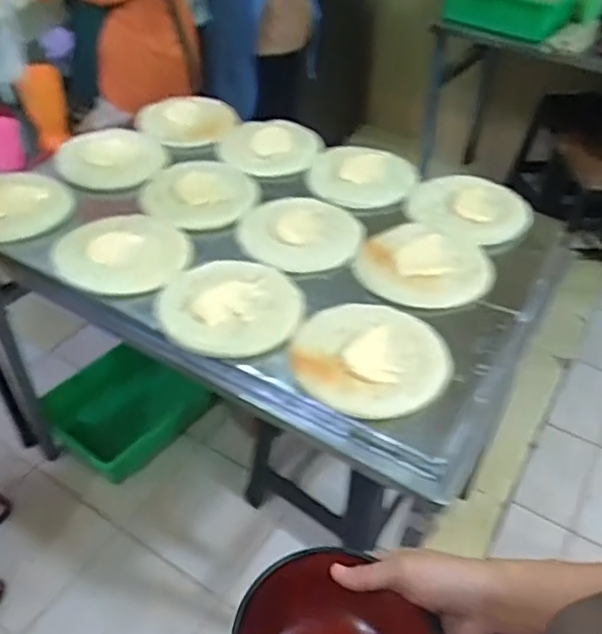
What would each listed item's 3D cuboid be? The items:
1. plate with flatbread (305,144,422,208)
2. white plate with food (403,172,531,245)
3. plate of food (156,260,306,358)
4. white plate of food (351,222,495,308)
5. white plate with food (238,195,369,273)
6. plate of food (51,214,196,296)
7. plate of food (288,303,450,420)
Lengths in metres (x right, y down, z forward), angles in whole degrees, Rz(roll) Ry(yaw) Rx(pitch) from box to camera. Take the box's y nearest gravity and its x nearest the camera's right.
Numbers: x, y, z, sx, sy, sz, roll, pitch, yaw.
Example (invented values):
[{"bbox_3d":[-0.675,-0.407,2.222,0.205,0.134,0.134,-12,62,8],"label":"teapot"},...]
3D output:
[{"bbox_3d":[0.116,-0.276,1.165,0.198,0.028,0.169,4,43,1],"label":"plate with flatbread"},{"bbox_3d":[0.295,-0.192,1.080,0.212,0.018,0.189,12,44,10],"label":"white plate with food"},{"bbox_3d":[-0.100,-0.025,0.889,0.201,0.029,0.202,2,43,-2],"label":"plate of food"},{"bbox_3d":[0.194,-0.086,0.964,0.203,0.016,0.193,2,43,-2],"label":"white plate of food"},{"bbox_3d":[0.001,-0.153,1.038,0.207,0.016,0.194,2,43,-2],"label":"white plate with food"},{"bbox_3d":[-0.273,-0.111,0.985,0.192,0.040,0.209,2,43,-2],"label":"plate of food"},{"bbox_3d":[0.094,0.046,0.809,0.200,0.028,0.198,2,43,-2],"label":"plate of food"}]

